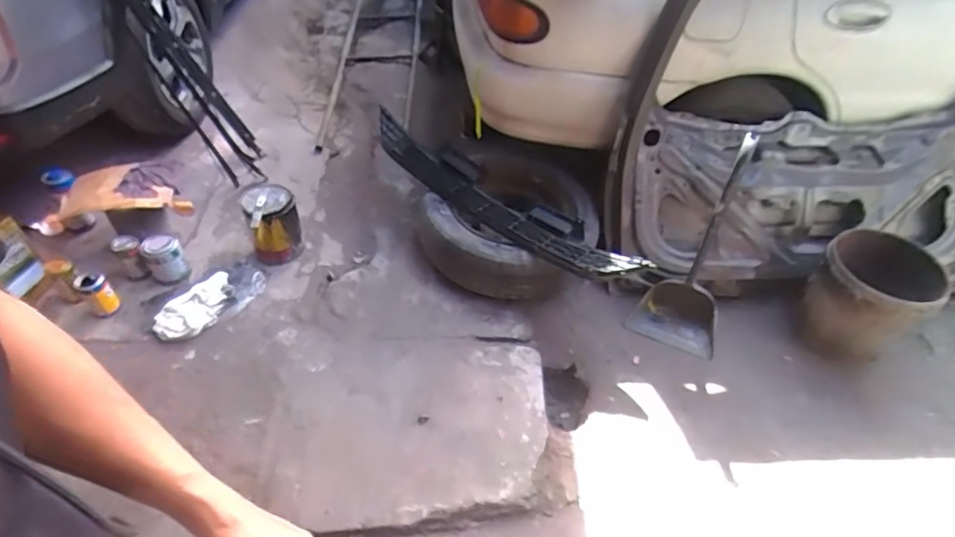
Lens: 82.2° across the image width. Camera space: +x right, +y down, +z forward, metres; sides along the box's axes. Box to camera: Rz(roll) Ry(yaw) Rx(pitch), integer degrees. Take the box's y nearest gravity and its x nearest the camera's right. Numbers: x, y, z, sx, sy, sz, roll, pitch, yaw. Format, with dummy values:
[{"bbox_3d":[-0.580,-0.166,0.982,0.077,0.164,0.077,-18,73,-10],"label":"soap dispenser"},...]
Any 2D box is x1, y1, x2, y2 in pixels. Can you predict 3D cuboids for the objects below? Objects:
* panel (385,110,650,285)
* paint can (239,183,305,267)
[{"bbox_3d":[0.063,-0.218,1.721,1.008,0.120,0.176,33,52,25],"label":"panel"},{"bbox_3d":[-0.652,-0.137,1.760,0.157,0.222,0.179,-18,49,-19],"label":"paint can"}]

